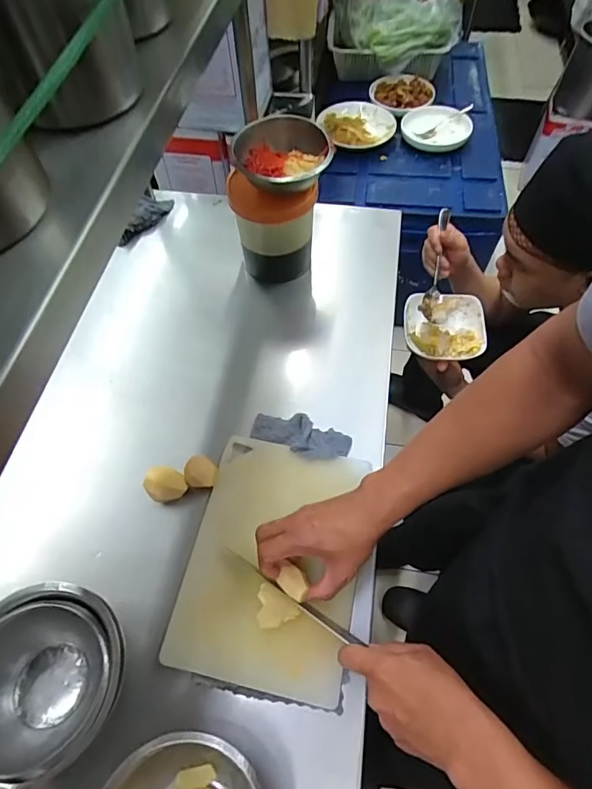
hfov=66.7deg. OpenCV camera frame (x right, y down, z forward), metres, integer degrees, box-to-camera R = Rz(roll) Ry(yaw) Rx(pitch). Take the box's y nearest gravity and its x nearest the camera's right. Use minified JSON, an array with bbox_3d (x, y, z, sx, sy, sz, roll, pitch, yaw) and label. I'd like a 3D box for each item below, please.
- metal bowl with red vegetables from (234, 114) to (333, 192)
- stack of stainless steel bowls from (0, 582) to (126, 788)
[{"bbox_3d":[-0.021,-0.353,0.676,0.138,0.046,0.141,-1,60,1],"label":"metal bowl with red vegetables"},{"bbox_3d":[-0.261,0.296,0.476,0.164,0.074,0.164,-31,64,-15],"label":"stack of stainless steel bowls"}]

